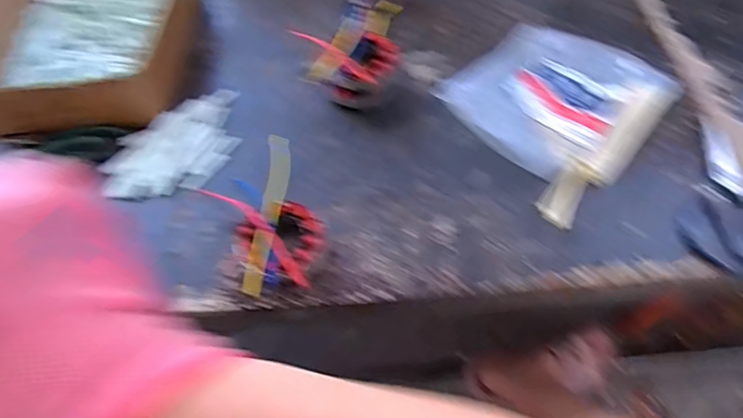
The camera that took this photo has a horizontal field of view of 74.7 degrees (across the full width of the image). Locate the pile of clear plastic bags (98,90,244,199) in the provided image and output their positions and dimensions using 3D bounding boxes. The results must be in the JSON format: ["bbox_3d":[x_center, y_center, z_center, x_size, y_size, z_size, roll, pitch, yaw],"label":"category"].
[{"bbox_3d":[-0.242,-0.079,0.617,0.191,0.025,0.125,-37,63,-18],"label":"pile of clear plastic bags"}]

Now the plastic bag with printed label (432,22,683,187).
[{"bbox_3d":[0.234,-0.146,0.591,0.205,0.059,0.252,32,66,22],"label":"plastic bag with printed label"}]

